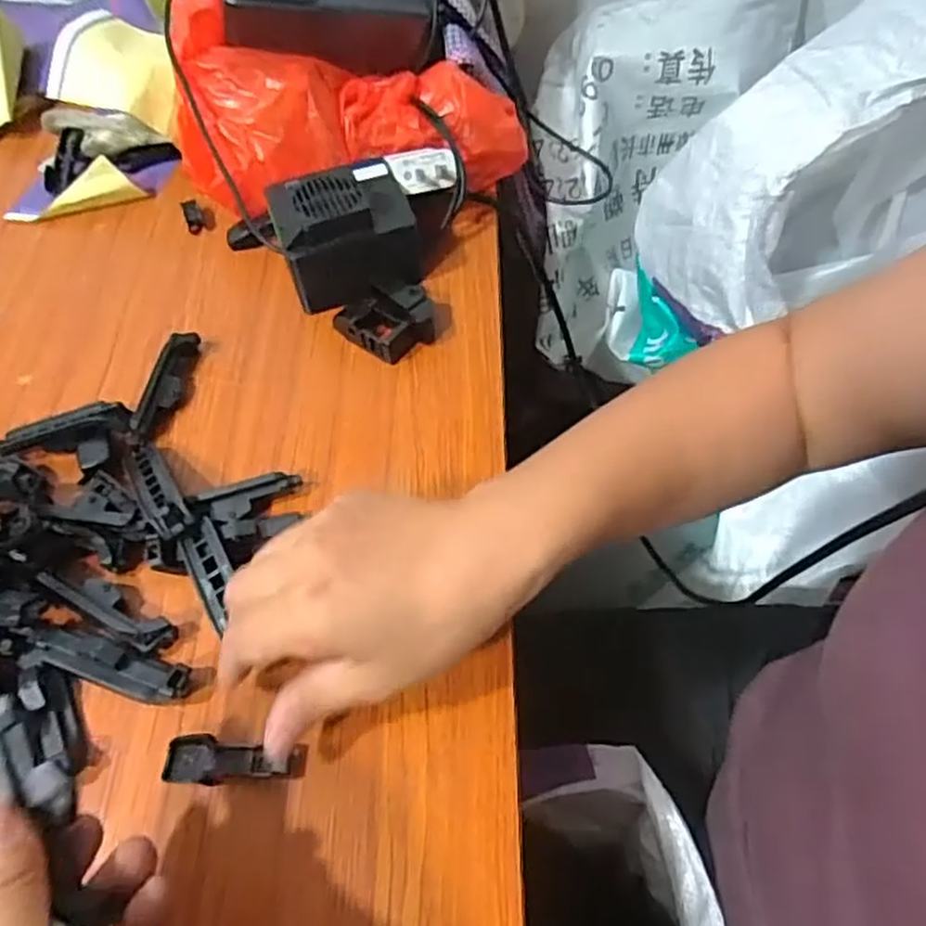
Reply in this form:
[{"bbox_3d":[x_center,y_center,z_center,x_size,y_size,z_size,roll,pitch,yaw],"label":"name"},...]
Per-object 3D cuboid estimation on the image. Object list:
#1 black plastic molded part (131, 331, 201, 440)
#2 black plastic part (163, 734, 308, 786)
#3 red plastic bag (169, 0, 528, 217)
[{"bbox_3d":[-0.161,-0.043,0.396,0.014,0.019,0.067,5,57,7],"label":"black plastic molded part"},{"bbox_3d":[-0.091,0.120,0.290,0.055,0.006,0.017,3,57,1],"label":"black plastic part"},{"bbox_3d":[-0.076,-0.211,0.457,0.222,0.092,0.116,3,57,6],"label":"red plastic bag"}]

